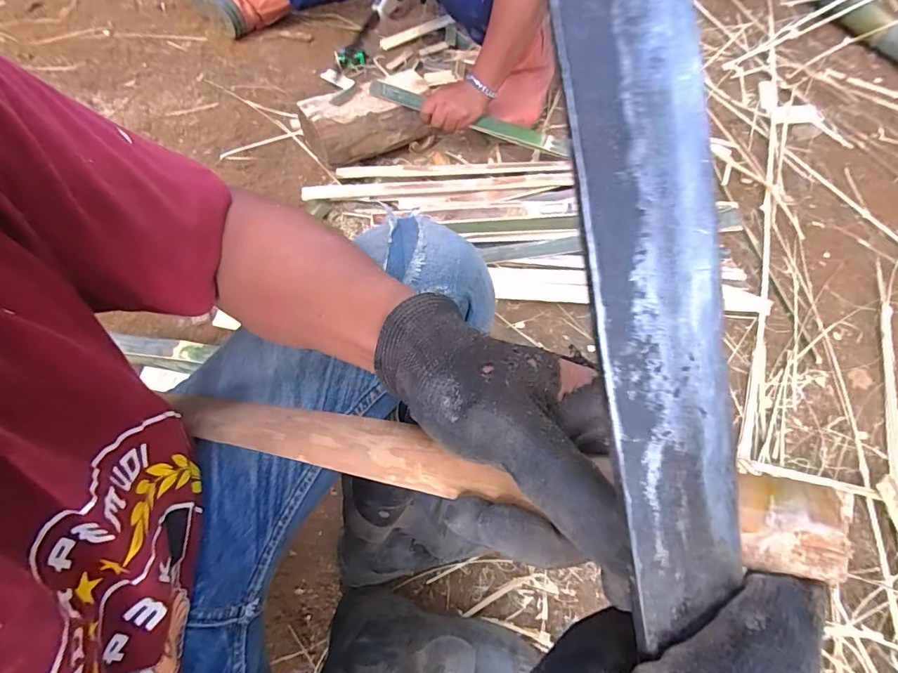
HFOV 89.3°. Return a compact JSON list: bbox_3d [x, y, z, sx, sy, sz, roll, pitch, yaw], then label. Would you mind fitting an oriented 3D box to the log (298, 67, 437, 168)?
[{"bbox_3d":[-0.160,-0.447,0.964,0.270,0.146,0.112,-30,64,-12],"label":"log"}]

